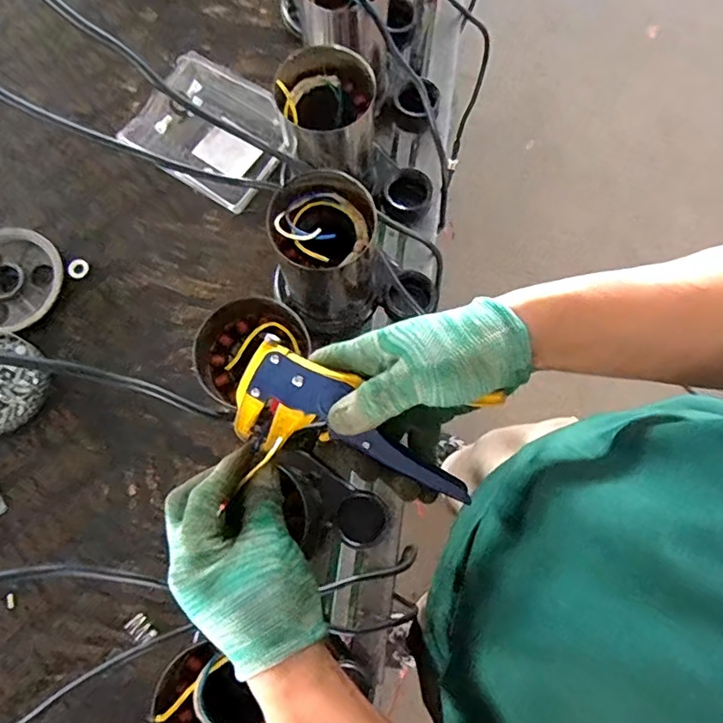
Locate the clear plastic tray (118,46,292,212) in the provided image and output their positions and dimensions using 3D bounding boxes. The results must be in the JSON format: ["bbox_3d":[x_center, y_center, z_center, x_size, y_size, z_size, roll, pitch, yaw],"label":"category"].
[{"bbox_3d":[-0.177,-0.274,0.665,0.182,0.032,0.145,33,79,7],"label":"clear plastic tray"}]

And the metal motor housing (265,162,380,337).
[{"bbox_3d":[-0.035,-0.095,0.549,0.093,0.169,0.097,0,77,0],"label":"metal motor housing"}]

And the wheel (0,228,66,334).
[{"bbox_3d":[-0.400,-0.091,0.627,0.123,0.013,0.116,0,77,0],"label":"wheel"}]

